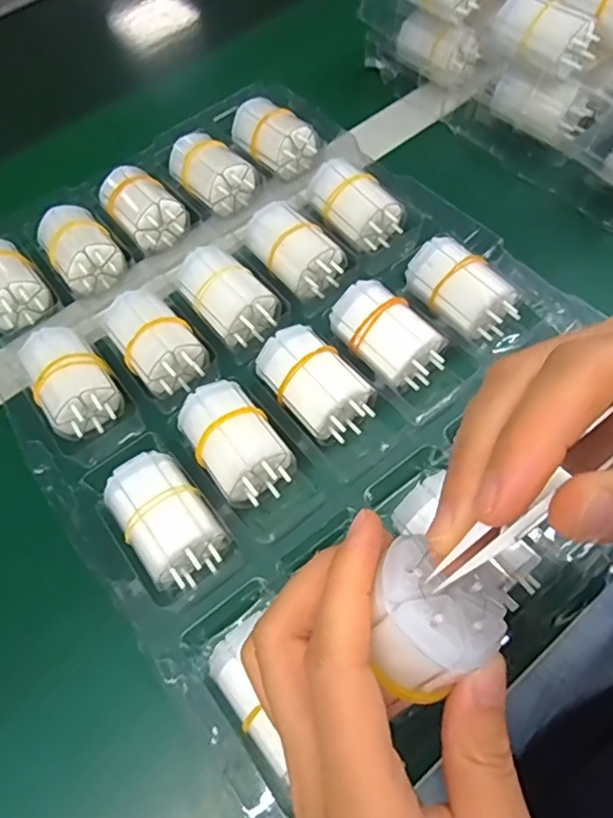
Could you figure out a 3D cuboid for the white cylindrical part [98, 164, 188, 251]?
[{"bbox_3d":[-0.113,-0.138,0.391,0.039,0.032,0.068,-34,65,-15],"label":"white cylindrical part"}]

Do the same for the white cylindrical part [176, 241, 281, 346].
[{"bbox_3d":[-0.048,-0.067,0.347,0.038,0.027,0.063,-39,66,-17],"label":"white cylindrical part"}]

